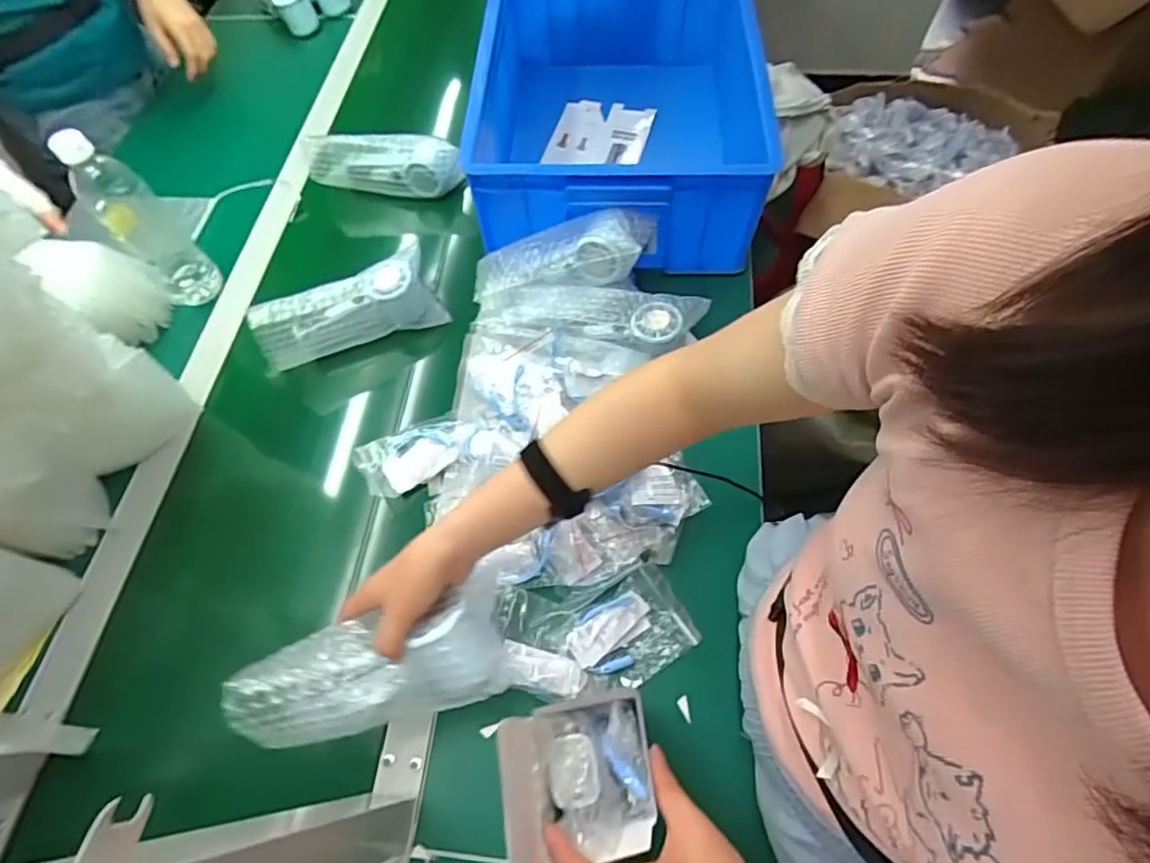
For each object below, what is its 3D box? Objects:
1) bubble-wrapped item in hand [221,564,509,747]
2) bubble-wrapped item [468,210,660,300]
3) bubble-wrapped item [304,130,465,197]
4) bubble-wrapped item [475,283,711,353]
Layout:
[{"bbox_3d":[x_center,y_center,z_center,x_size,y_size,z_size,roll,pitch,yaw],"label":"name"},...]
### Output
[{"bbox_3d":[-0.147,0.173,0.437,0.187,0.050,0.082,-13,61,-9],"label":"bubble-wrapped item in hand"},{"bbox_3d":[-0.019,-0.202,0.676,0.214,0.060,0.076,-7,59,21],"label":"bubble-wrapped item"},{"bbox_3d":[-0.264,-0.374,0.824,0.221,0.074,0.038,4,61,5],"label":"bubble-wrapped item"},{"bbox_3d":[0.012,-0.126,0.672,0.266,0.053,0.075,7,61,6],"label":"bubble-wrapped item"}]

